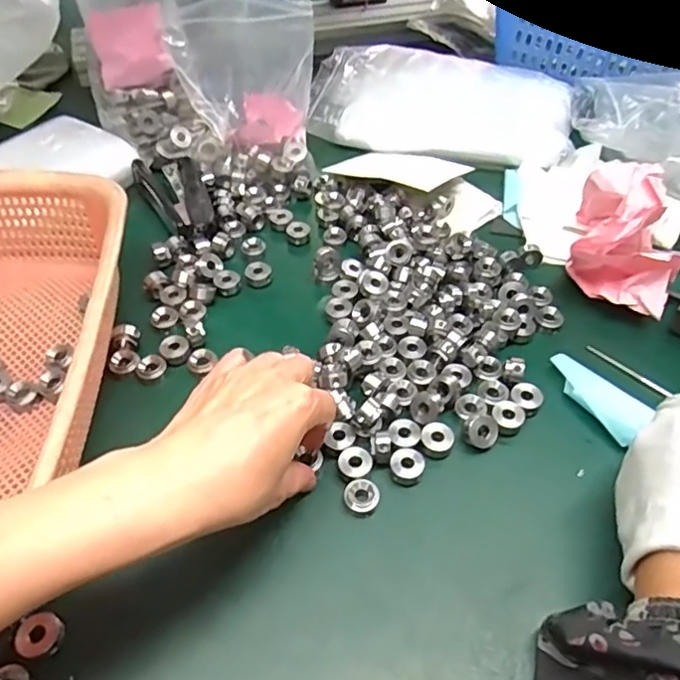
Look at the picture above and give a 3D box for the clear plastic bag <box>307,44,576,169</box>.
[{"bbox_3d":[0.102,-0.235,0.581,0.246,0.038,0.133,15,52,15],"label":"clear plastic bag"}]

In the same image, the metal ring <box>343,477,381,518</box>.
[{"bbox_3d":[0.012,0.088,0.330,0.019,0.011,0.017,33,59,26],"label":"metal ring"}]

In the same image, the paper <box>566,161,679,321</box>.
[{"bbox_3d":[0.204,-0.073,0.420,0.070,0.062,0.094,16,53,15],"label":"paper"}]

